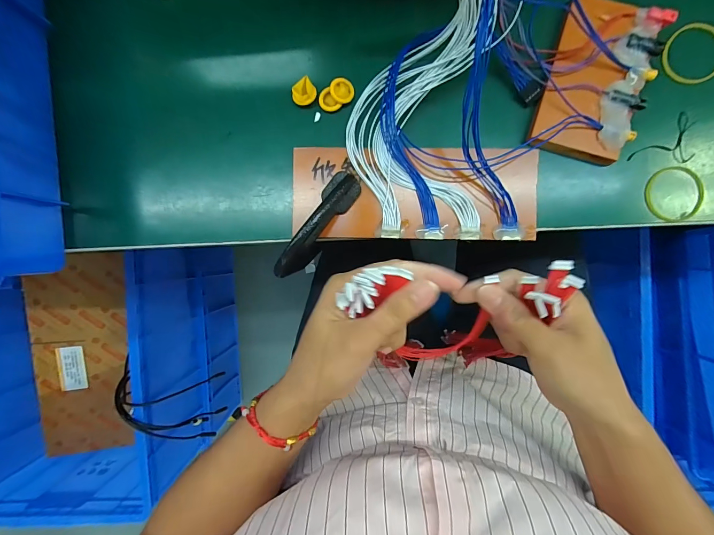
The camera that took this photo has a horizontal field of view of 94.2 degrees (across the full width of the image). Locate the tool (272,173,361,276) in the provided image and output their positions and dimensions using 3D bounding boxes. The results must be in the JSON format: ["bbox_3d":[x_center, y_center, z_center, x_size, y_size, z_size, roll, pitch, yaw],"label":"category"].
[{"bbox_3d":[-0.029,-0.032,0.257,0.024,0.034,0.094,30,93,1],"label":"tool"}]

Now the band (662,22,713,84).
[{"bbox_3d":[0.274,-0.172,0.270,0.045,0.009,0.047,1,94,7],"label":"band"}]

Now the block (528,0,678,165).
[{"bbox_3d":[0.188,-0.146,0.260,0.075,0.026,0.125,17,92,2],"label":"block"}]

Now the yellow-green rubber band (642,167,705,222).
[{"bbox_3d":[0.257,-0.060,0.268,0.042,0.005,0.044,-1,85,14],"label":"yellow-green rubber band"}]

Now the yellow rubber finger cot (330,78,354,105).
[{"bbox_3d":[-0.012,-0.147,0.275,0.019,0.007,0.020,-12,91,3],"label":"yellow rubber finger cot"}]

